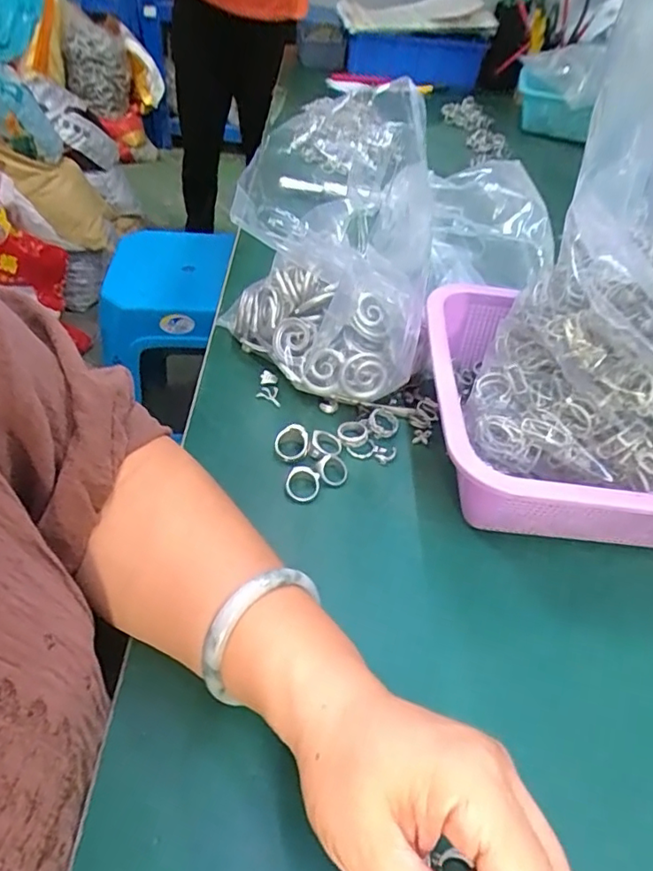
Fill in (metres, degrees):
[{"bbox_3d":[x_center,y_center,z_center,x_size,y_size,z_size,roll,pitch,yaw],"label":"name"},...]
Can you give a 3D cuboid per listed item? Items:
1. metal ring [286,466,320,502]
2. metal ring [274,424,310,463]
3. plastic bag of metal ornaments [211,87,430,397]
[{"bbox_3d":[-0.016,0.034,0.393,0.026,0.007,0.026,4,68,-11],"label":"metal ring"},{"bbox_3d":[-0.026,0.006,0.417,0.027,0.010,0.027,14,80,10],"label":"metal ring"},{"bbox_3d":[0.003,-0.139,0.439,0.153,0.200,0.125,13,45,6],"label":"plastic bag of metal ornaments"}]

